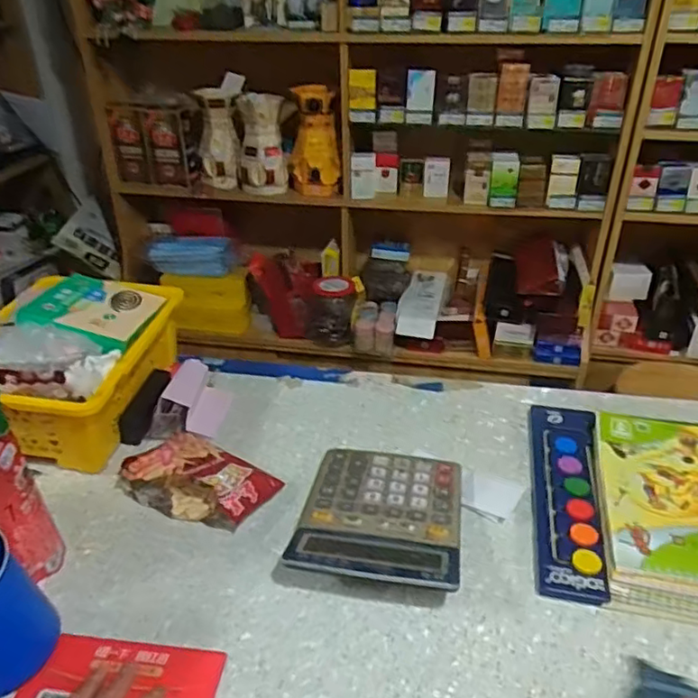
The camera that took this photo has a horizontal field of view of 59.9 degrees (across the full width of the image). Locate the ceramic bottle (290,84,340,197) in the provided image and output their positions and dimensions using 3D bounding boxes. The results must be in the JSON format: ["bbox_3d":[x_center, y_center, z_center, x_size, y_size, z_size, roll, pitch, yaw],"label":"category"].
[{"bbox_3d":[-0.079,-0.480,1.416,0.094,0.225,0.089,-19,37,-26],"label":"ceramic bottle"}]

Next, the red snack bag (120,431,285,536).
[{"bbox_3d":[-0.168,0.135,0.661,0.162,0.053,0.099,19,37,28],"label":"red snack bag"}]

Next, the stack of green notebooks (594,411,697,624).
[{"bbox_3d":[0.347,0.157,0.618,0.166,0.033,0.258,8,33,14],"label":"stack of green notebooks"}]

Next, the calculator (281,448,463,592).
[{"bbox_3d":[0.033,0.165,0.615,0.156,0.048,0.193,5,33,10],"label":"calculator"}]

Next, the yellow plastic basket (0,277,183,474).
[{"bbox_3d":[-0.348,0.014,0.761,0.204,0.129,0.301,3,33,6],"label":"yellow plastic basket"}]

